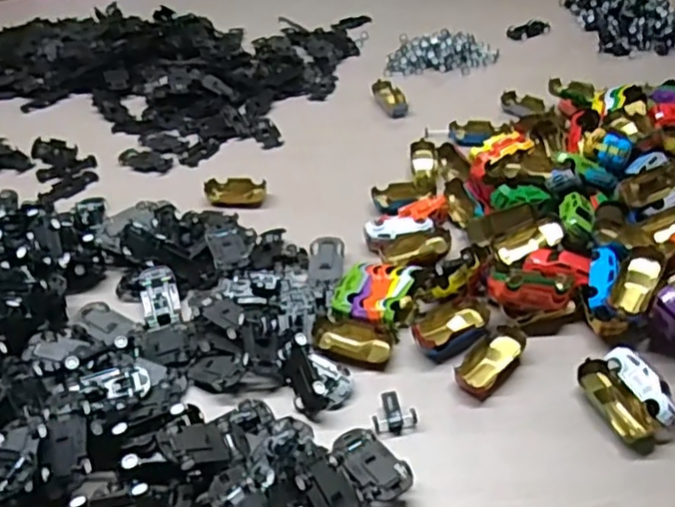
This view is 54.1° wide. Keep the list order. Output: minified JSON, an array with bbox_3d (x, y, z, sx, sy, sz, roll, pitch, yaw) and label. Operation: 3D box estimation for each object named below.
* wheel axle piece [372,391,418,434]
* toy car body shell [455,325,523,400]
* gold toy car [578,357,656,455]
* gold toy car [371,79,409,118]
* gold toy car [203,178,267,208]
[{"bbox_3d":[0.040,0.115,0.474,0.031,0.016,0.025,-7,41,-3],"label":"wheel axle piece"},{"bbox_3d":[0.116,0.082,0.504,0.031,0.018,0.066,29,51,32],"label":"toy car body shell"},{"bbox_3d":[0.197,0.106,0.468,0.026,0.017,0.068,-19,43,-16],"label":"gold toy car"},{"bbox_3d":[0.065,-0.192,0.813,0.030,0.016,0.065,-14,42,-11],"label":"gold toy car"},{"bbox_3d":[-0.105,-0.063,0.683,0.062,0.016,0.028,-3,41,2],"label":"gold toy car"}]

